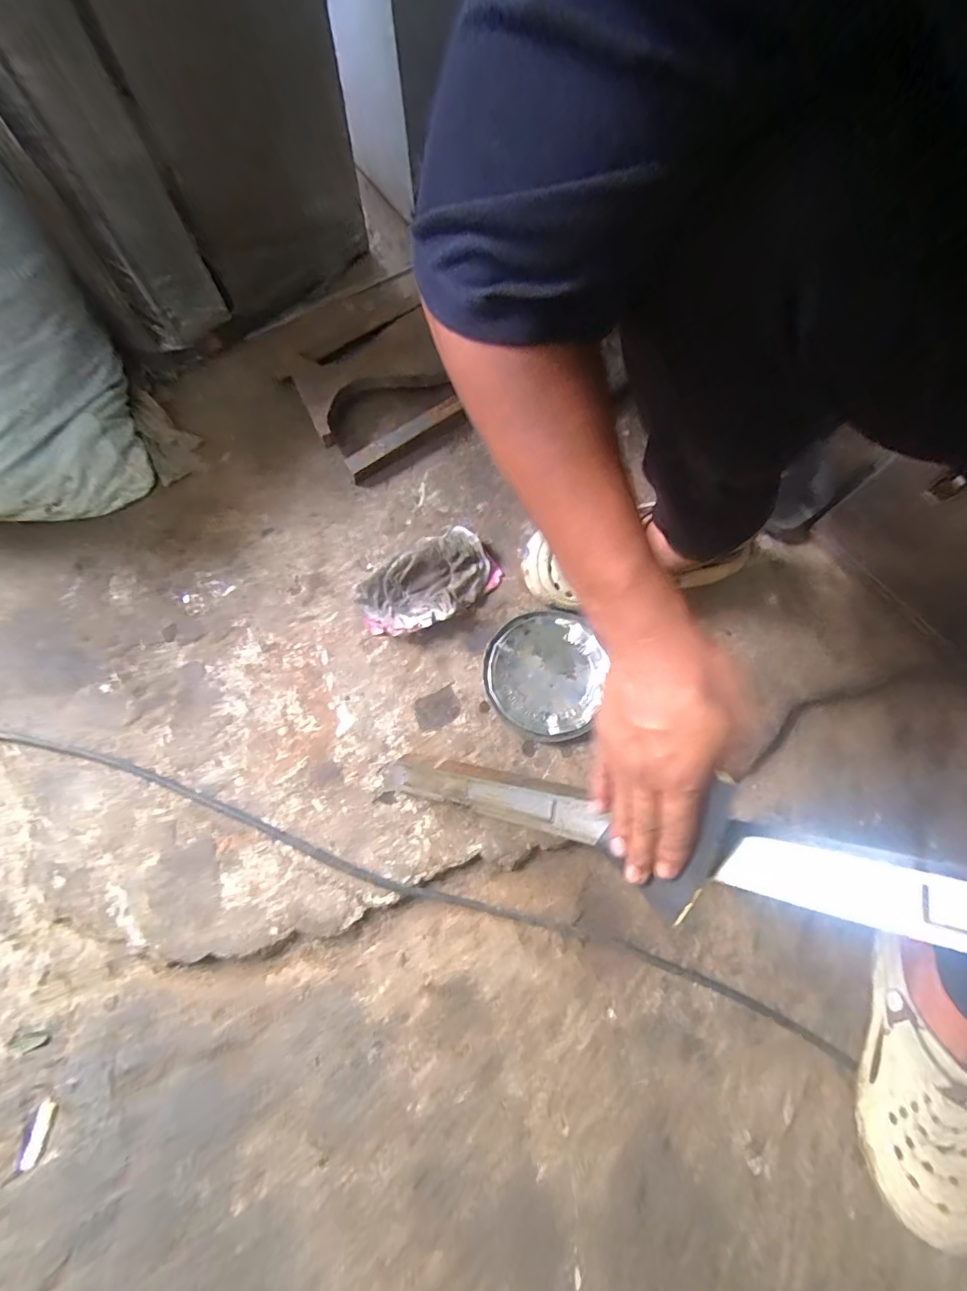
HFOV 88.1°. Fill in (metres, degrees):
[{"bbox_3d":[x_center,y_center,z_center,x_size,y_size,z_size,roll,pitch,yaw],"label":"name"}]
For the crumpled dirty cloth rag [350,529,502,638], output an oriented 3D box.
[{"bbox_3d":[-0.069,-0.077,0.621,0.172,0.038,0.106,-37,77,-10],"label":"crumpled dirty cloth rag"}]

